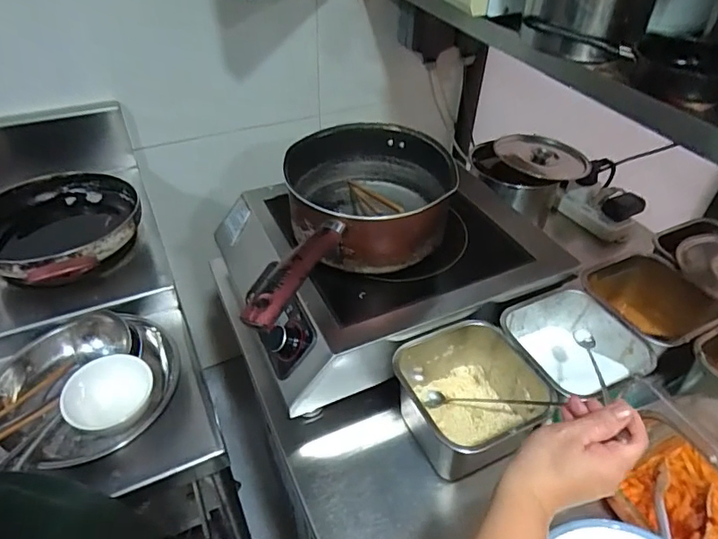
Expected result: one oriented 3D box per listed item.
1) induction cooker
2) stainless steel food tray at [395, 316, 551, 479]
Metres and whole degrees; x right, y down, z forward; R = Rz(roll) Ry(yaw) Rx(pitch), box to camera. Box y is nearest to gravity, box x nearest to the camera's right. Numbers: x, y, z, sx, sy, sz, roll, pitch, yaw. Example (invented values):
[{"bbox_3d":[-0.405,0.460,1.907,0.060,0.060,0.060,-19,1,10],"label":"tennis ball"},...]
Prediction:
[{"bbox_3d":[0.047,-0.016,0.771,0.451,0.128,0.363,-16,45,-19],"label":"induction cooker"},{"bbox_3d":[0.132,0.160,0.608,0.150,0.099,0.150,-18,46,-21],"label":"stainless steel food tray"}]

